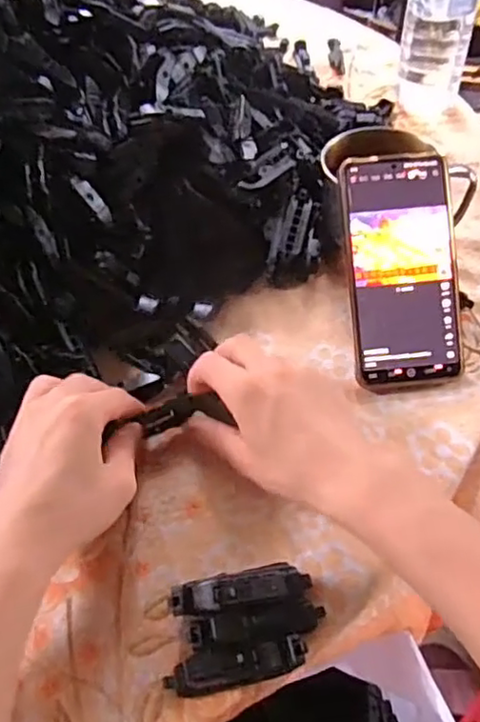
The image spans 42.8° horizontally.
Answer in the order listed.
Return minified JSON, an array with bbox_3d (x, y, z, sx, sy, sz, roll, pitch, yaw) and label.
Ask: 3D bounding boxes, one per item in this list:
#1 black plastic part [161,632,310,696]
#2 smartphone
[{"bbox_3d":[-0.002,0.160,0.323,0.075,0.021,0.017,-12,53,-5],"label":"black plastic part"},{"bbox_3d":[0.117,-0.064,0.442,0.077,0.005,0.164,-6,92,1],"label":"smartphone"}]

